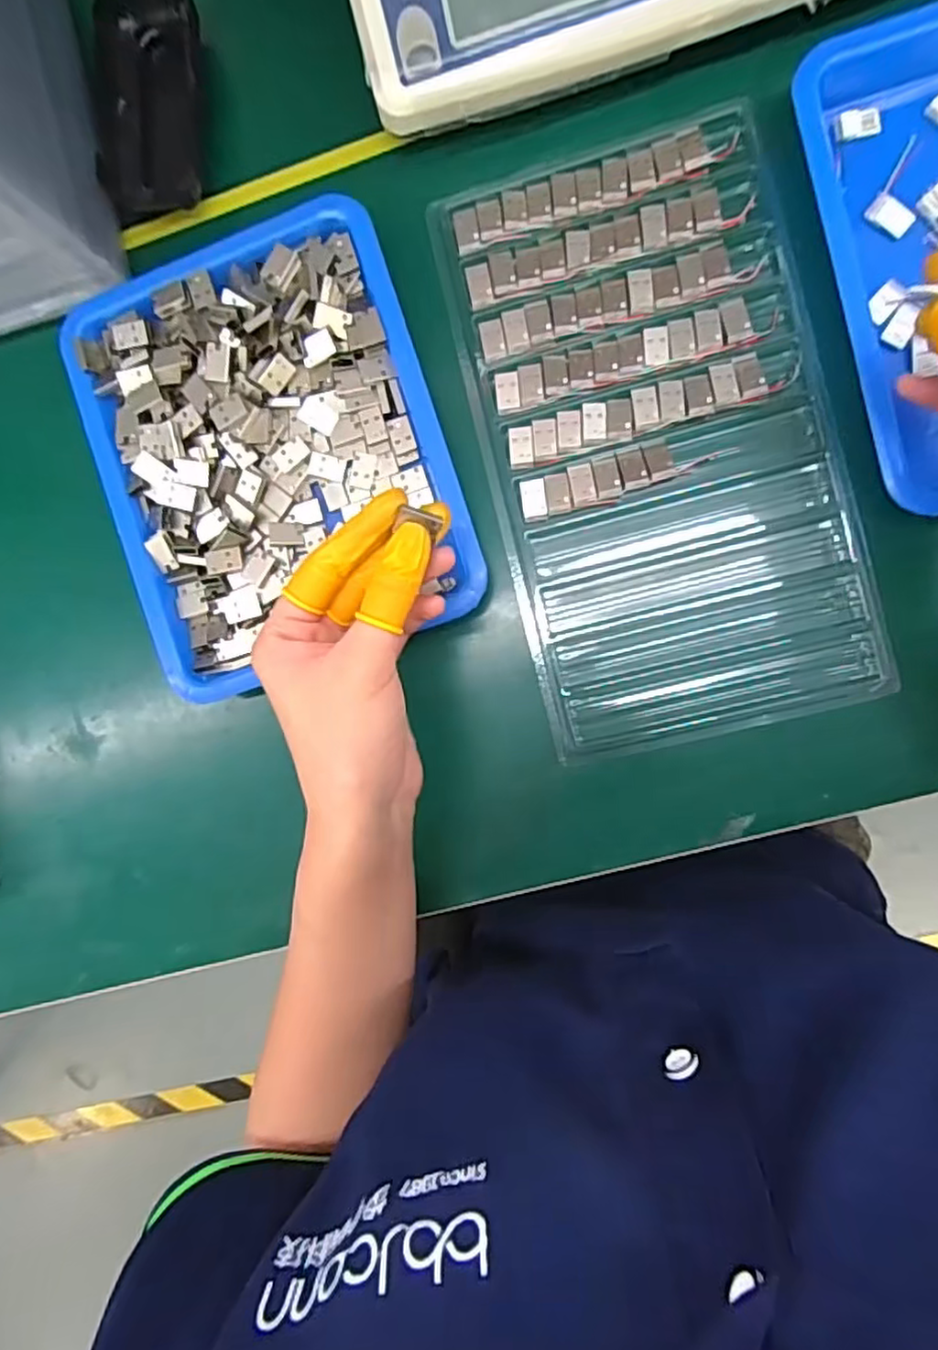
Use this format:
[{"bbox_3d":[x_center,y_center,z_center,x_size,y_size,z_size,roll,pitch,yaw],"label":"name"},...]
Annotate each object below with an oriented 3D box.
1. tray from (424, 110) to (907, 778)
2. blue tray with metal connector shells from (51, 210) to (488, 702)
[{"bbox_3d":[0.091,-0.115,0.330,0.160,0.008,0.292,-14,90,7],"label":"tray"},{"bbox_3d":[-0.101,-0.114,0.343,0.171,0.027,0.213,-18,90,7],"label":"blue tray with metal connector shells"}]

